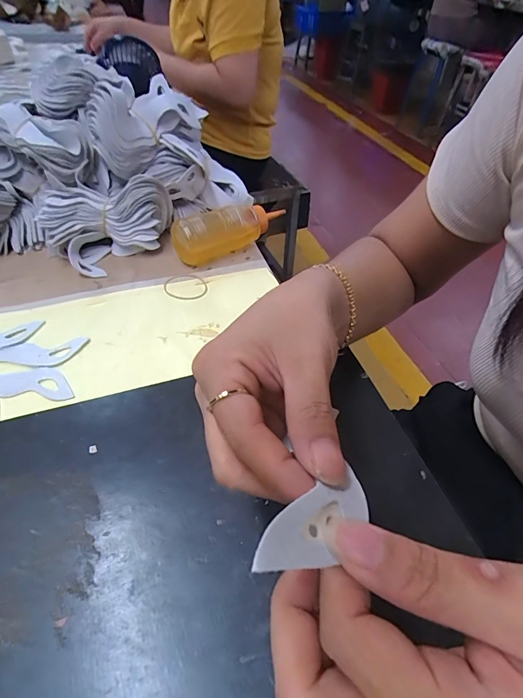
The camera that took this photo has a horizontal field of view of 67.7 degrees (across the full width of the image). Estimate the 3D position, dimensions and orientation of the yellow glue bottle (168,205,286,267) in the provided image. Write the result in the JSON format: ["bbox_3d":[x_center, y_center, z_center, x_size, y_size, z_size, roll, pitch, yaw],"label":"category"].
[{"bbox_3d":[-0.035,-0.144,0.467,0.145,0.046,0.045,-32,56,-27],"label":"yellow glue bottle"}]

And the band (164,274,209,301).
[{"bbox_3d":[-0.085,-0.069,0.430,0.048,0.004,0.044,1,48,-1],"label":"band"}]

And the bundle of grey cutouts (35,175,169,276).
[{"bbox_3d":[-0.171,-0.150,0.449,0.087,0.077,0.134,36,56,27],"label":"bundle of grey cutouts"}]

